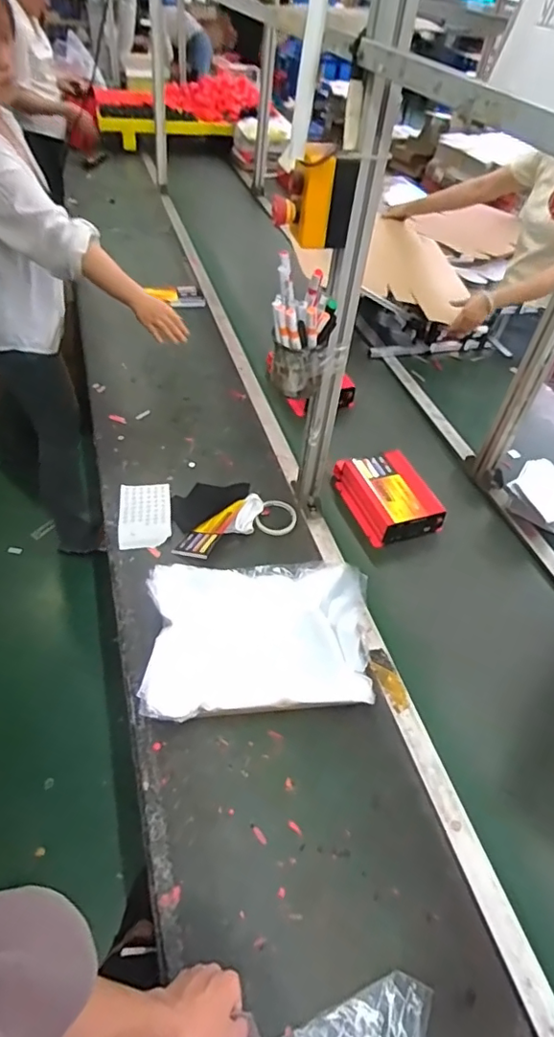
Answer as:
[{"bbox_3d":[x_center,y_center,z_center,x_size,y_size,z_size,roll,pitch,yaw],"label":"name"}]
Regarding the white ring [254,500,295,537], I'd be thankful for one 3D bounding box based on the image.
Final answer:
[{"bbox_3d":[0.003,-0.003,1.113,0.077,0.013,0.093,19,48,11],"label":"white ring"}]

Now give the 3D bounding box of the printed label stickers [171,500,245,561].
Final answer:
[{"bbox_3d":[-0.129,0.017,1.069,0.073,0.031,0.170,28,51,19],"label":"printed label stickers"}]

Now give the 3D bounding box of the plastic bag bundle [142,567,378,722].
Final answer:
[{"bbox_3d":[-0.026,0.194,0.896,0.369,0.074,0.271,-1,48,-7],"label":"plastic bag bundle"}]

